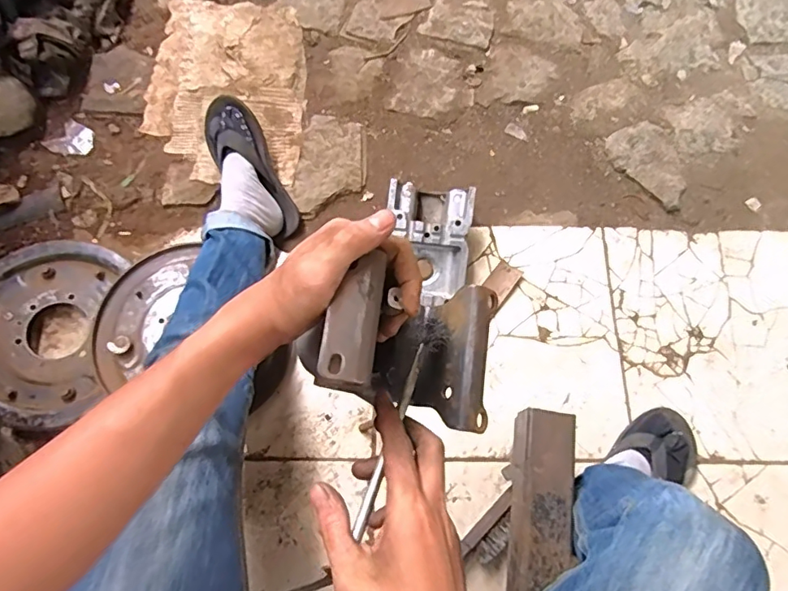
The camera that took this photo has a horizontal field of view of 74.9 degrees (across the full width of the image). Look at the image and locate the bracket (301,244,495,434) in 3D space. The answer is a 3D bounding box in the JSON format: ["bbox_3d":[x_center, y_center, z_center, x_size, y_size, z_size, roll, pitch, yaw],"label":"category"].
[{"bbox_3d":[0.007,0.036,0.347,0.086,0.139,0.098,-13,68,23],"label":"bracket"}]

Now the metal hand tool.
[{"bbox_3d":[0.000,0.091,0.349,0.007,0.007,0.131,19,59,6],"label":"metal hand tool"}]

